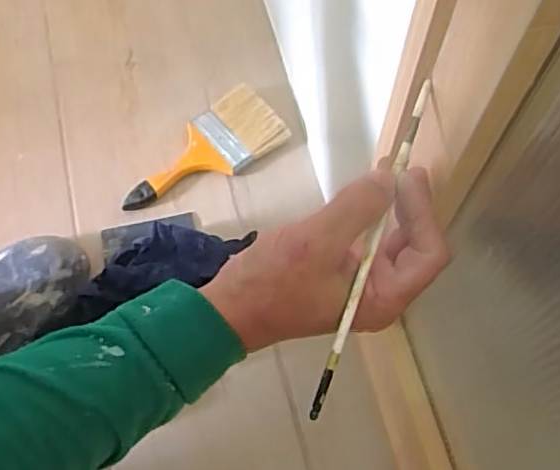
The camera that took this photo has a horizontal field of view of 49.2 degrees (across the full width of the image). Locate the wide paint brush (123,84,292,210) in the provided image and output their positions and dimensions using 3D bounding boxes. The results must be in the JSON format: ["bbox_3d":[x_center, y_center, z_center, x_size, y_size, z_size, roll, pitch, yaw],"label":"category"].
[{"bbox_3d":[-0.105,-0.108,0.799,0.225,0.021,0.099,-33,70,-13],"label":"wide paint brush"}]

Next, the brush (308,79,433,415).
[{"bbox_3d":[0.051,0.003,0.332,0.006,0.005,0.197,19,78,7],"label":"brush"}]

